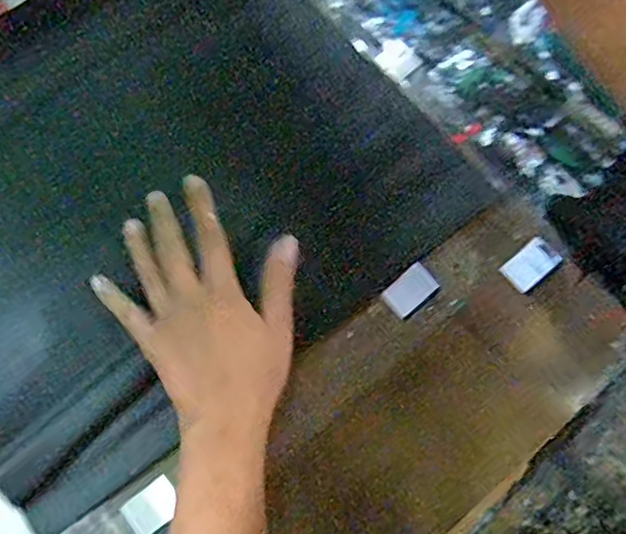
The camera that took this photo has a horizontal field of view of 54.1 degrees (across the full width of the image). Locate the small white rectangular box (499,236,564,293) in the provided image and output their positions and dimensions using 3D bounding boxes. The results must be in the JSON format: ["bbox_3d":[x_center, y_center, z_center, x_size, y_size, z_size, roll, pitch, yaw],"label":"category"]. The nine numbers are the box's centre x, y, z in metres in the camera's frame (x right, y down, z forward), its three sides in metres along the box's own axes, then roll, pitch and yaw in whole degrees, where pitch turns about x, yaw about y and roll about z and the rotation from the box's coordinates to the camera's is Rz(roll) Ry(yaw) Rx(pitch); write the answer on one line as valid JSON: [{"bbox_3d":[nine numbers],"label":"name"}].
[{"bbox_3d":[0.177,-0.003,0.495,0.043,0.006,0.028,-38,75,-9],"label":"small white rectangular box"}]

